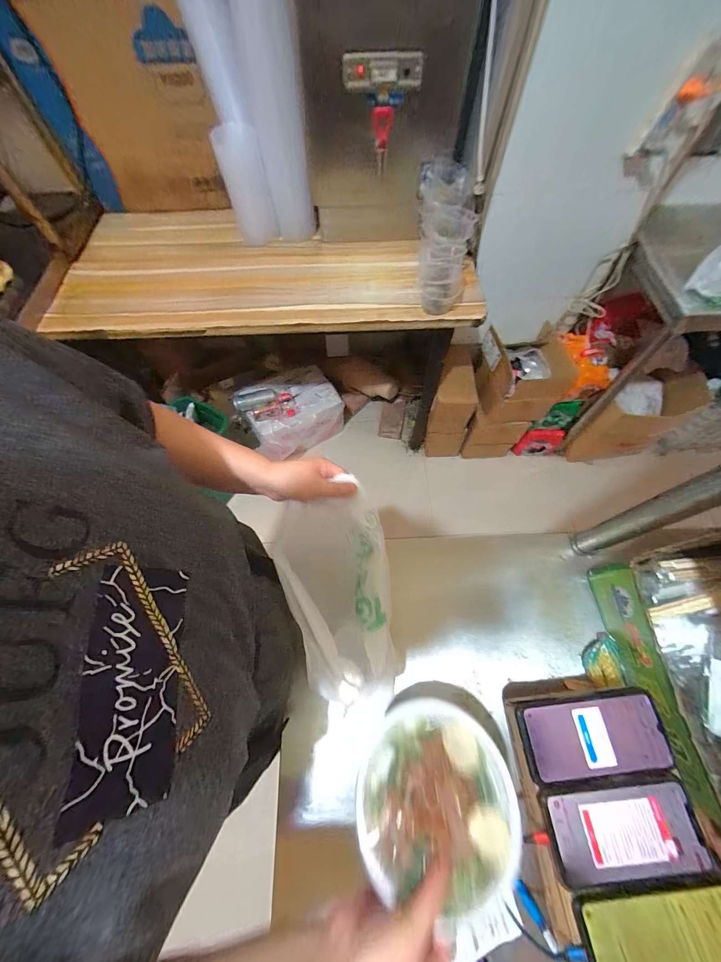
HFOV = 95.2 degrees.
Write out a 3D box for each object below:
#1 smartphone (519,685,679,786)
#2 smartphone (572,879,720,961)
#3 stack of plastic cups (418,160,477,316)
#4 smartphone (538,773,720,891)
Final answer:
[{"bbox_3d":[0.270,0.296,0.383,0.161,0.014,0.076,-7,68,-4],"label":"smartphone"},{"bbox_3d":[0.299,0.439,0.311,0.167,0.012,0.077,-11,61,1],"label":"smartphone"},{"bbox_3d":[0.217,-0.632,0.857,0.126,0.121,0.370,2,86,0],"label":"stack of plastic cups"},{"bbox_3d":[0.280,0.369,0.348,0.156,0.017,0.081,-5,68,-3],"label":"smartphone"}]

